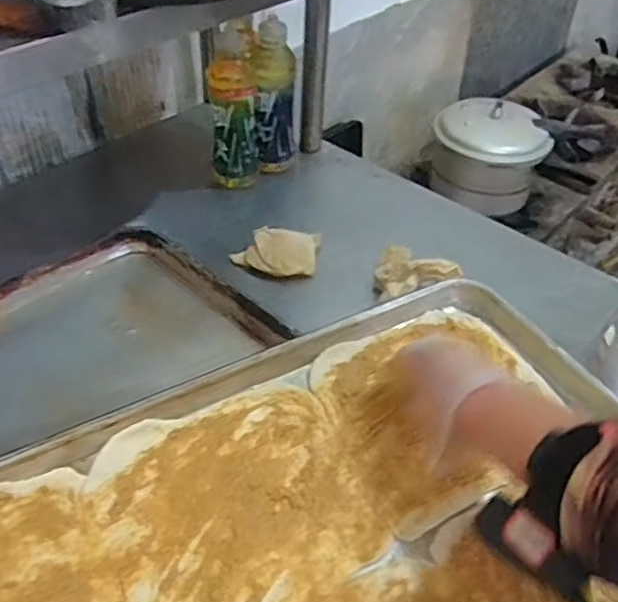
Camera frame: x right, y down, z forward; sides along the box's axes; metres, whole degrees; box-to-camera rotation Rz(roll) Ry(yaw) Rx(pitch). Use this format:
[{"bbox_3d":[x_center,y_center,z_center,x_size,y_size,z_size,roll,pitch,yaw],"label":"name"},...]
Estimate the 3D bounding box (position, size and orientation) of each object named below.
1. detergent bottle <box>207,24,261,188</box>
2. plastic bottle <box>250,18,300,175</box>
[{"bbox_3d":[-0.110,-0.271,0.955,0.073,0.225,0.076,0,43,-3],"label":"detergent bottle"},{"bbox_3d":[-0.051,-0.286,0.974,0.067,0.235,0.059,0,43,-3],"label":"plastic bottle"}]

